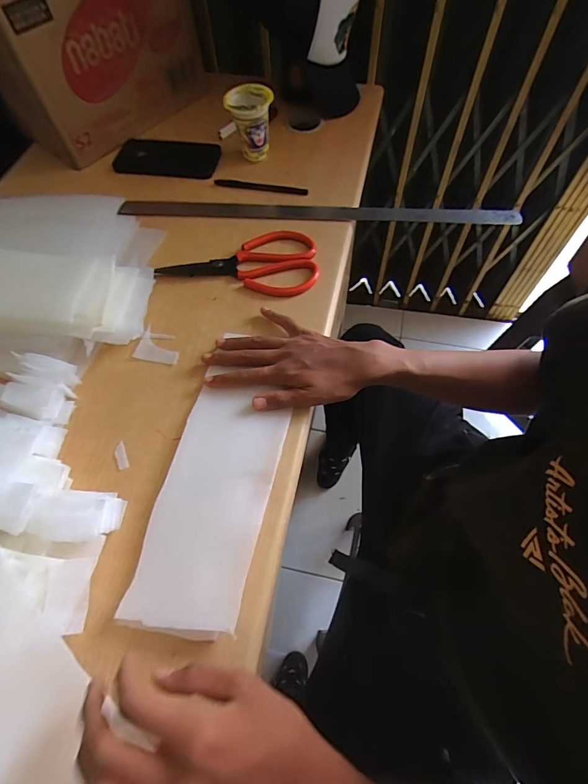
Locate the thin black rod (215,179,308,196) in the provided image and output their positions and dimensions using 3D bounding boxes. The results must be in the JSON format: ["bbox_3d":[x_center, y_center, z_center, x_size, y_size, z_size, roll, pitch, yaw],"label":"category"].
[{"bbox_3d":[-0.050,-0.312,0.596,0.140,0.006,0.015,9,62,6],"label":"thin black rod"}]

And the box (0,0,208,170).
[{"bbox_3d":[-0.306,-0.540,0.583,0.312,0.253,0.205,-37,67,-17],"label":"box"}]

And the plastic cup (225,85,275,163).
[{"bbox_3d":[-0.063,-0.398,0.588,0.064,0.090,0.059,-1,61,1],"label":"plastic cup"}]

